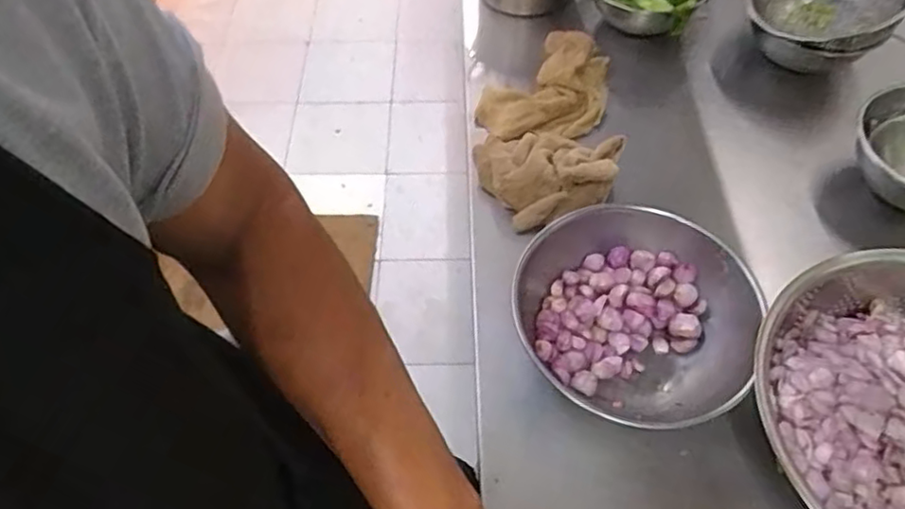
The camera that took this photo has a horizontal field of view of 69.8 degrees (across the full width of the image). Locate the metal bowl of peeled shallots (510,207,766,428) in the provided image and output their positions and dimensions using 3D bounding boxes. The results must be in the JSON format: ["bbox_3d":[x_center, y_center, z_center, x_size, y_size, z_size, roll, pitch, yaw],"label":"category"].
[{"bbox_3d":[0.168,0.057,0.617,0.206,0.083,0.218,0,56,1],"label":"metal bowl of peeled shallots"}]

